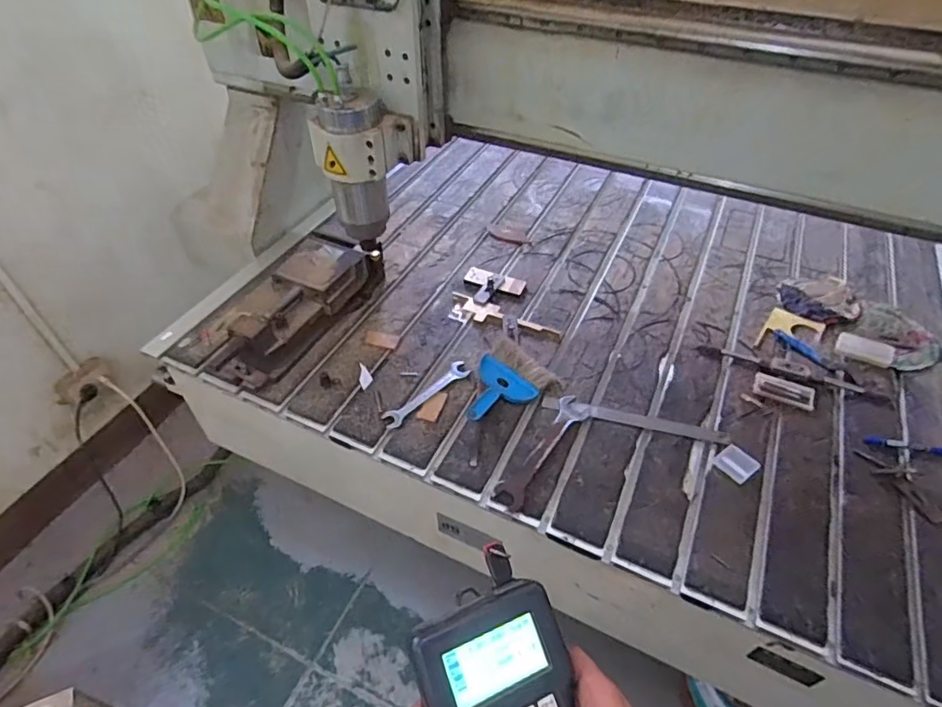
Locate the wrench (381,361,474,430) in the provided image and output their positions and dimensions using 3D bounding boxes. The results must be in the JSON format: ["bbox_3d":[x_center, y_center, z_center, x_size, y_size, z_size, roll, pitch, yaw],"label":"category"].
[{"bbox_3d":[-0.080,0.073,1.008,0.192,0.011,0.039,-34,54,-29],"label":"wrench"}]

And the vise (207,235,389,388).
[{"bbox_3d":[-0.330,-0.096,1.092,0.147,0.112,0.403,20,49,20],"label":"vise"}]

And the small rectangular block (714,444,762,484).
[{"bbox_3d":[0.434,0.179,0.899,0.053,0.012,0.057,-27,51,-23],"label":"small rectangular block"}]

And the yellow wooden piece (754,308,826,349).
[{"bbox_3d":[0.642,-0.041,1.105,0.103,0.010,0.129,30,53,26],"label":"yellow wooden piece"}]

